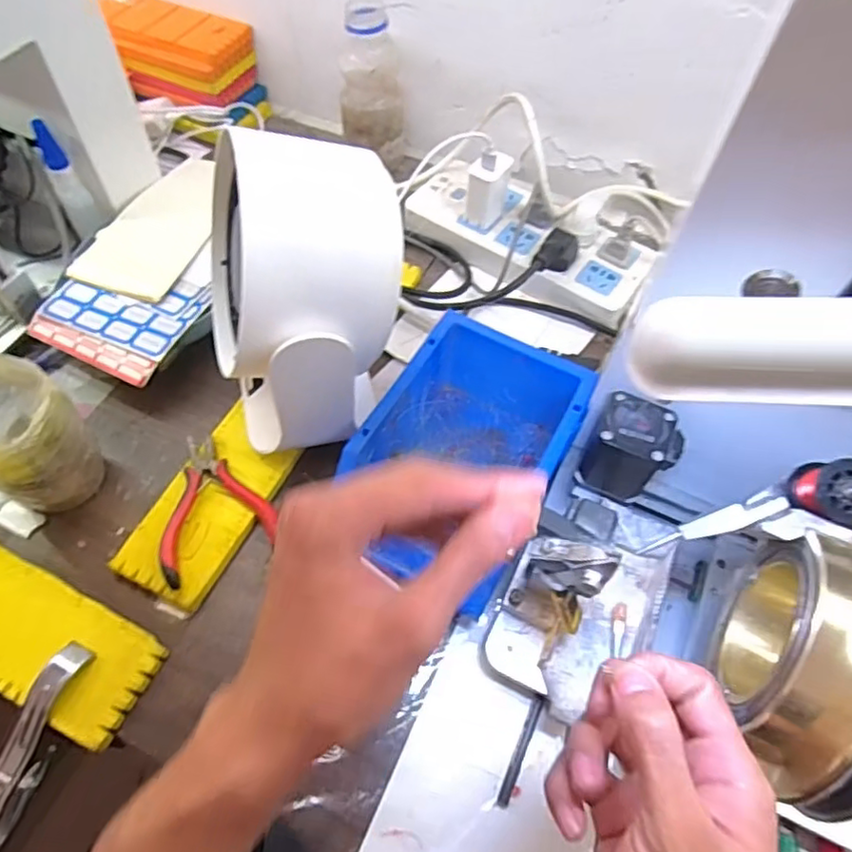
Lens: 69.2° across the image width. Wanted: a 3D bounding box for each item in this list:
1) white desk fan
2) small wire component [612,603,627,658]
[{"bbox_3d":[-0.064,-0.081,0.382,0.097,0.156,0.123,3,58,-1],"label":"white desk fan"},{"bbox_3d":[0.119,0.125,0.380,0.009,0.006,0.032,6,82,1],"label":"small wire component"}]

